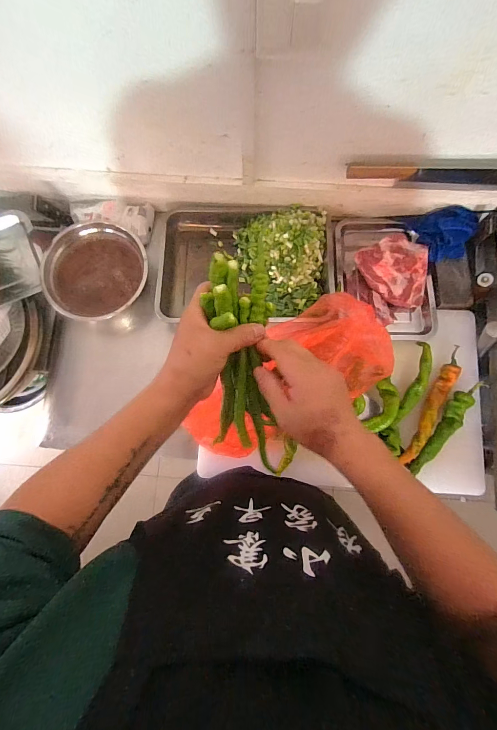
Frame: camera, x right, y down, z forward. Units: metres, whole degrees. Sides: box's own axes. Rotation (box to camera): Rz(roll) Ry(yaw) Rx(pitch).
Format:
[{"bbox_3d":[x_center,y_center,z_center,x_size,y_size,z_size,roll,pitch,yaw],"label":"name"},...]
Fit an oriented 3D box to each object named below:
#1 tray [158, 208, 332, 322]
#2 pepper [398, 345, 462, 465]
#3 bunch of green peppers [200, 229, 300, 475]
[{"bbox_3d":[-0.002,-0.241,0.750,0.389,0.087,0.294,4,81,0],"label":"tray"},{"bbox_3d":[0.385,0.090,0.669,0.041,0.031,0.258,29,82,4],"label":"pepper"},{"bbox_3d":[0.002,0.011,0.386,0.086,0.050,0.275,-8,110,-1],"label":"bunch of green peppers"}]

